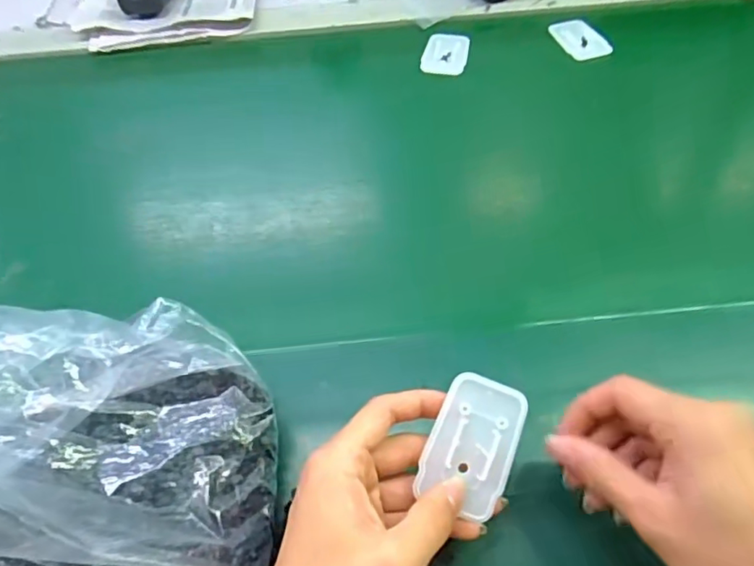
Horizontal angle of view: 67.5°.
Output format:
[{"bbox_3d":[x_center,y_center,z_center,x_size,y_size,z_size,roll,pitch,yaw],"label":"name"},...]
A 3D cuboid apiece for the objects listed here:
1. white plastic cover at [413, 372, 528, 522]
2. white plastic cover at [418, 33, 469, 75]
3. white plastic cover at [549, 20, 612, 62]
[{"bbox_3d":[0.050,0.082,0.288,0.043,0.004,0.066,20,83,-5],"label":"white plastic cover"},{"bbox_3d":[0.072,-0.237,0.585,0.046,0.009,0.058,10,57,10],"label":"white plastic cover"},{"bbox_3d":[0.210,-0.253,0.586,0.042,0.006,0.061,-23,65,-5],"label":"white plastic cover"}]

